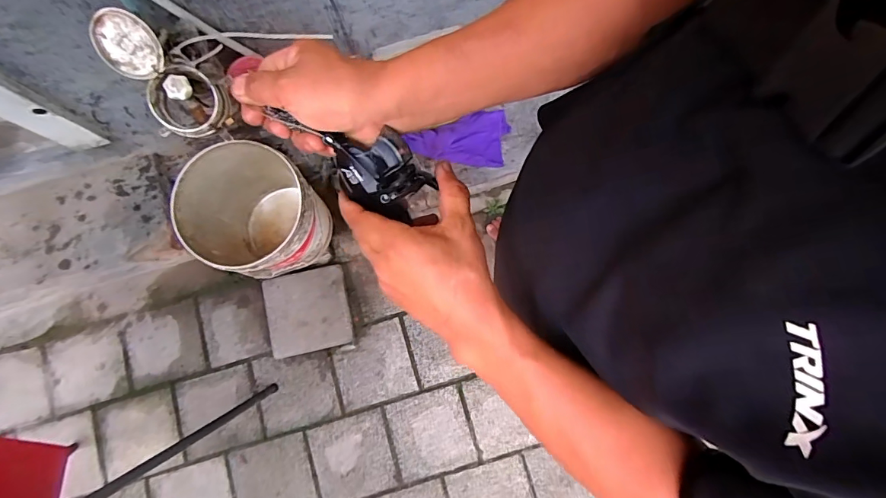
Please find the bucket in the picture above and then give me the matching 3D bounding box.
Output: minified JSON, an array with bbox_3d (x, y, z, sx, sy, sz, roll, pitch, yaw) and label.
[{"bbox_3d":[-0.479,-0.063,1.146,0.294,0.391,0.280,0,81,1],"label":"bucket"}]

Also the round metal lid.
[{"bbox_3d":[-0.555,-0.358,0.752,0.108,0.116,0.011,6,44,-6],"label":"round metal lid"}]

